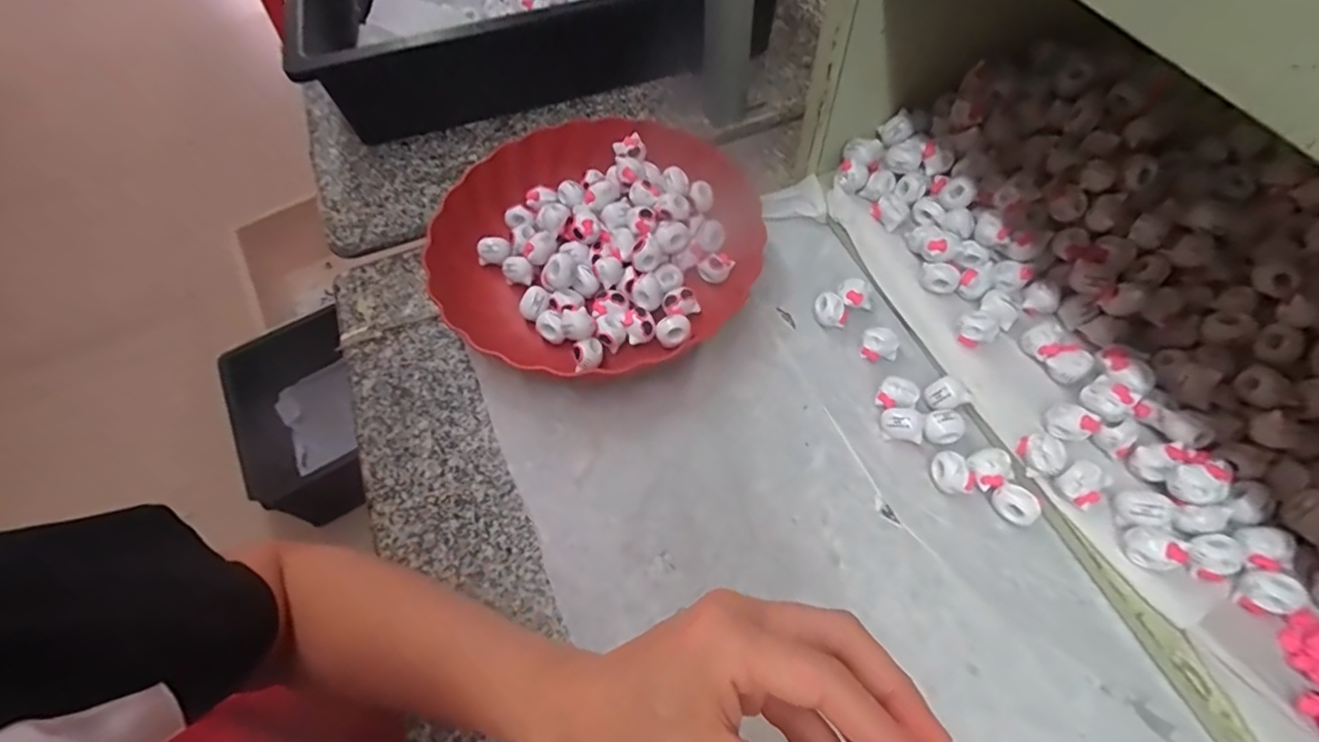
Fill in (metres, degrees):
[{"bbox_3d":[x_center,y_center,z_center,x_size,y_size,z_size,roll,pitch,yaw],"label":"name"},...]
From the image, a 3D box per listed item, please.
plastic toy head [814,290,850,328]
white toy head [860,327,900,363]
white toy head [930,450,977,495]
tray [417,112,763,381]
[{"bbox_3d":[0.128,-0.043,0.419,0.025,0.022,0.021,22,65,14],"label":"plastic toy head"},{"bbox_3d":[0.158,-0.018,0.403,0.025,0.022,0.016,19,65,13],"label":"white toy head"},{"bbox_3d":[0.185,0.066,0.355,0.026,0.021,0.022,6,62,7],"label":"white toy head"},{"bbox_3d":[-0.046,-0.104,0.449,0.243,0.054,0.235,13,63,10],"label":"tray"}]

